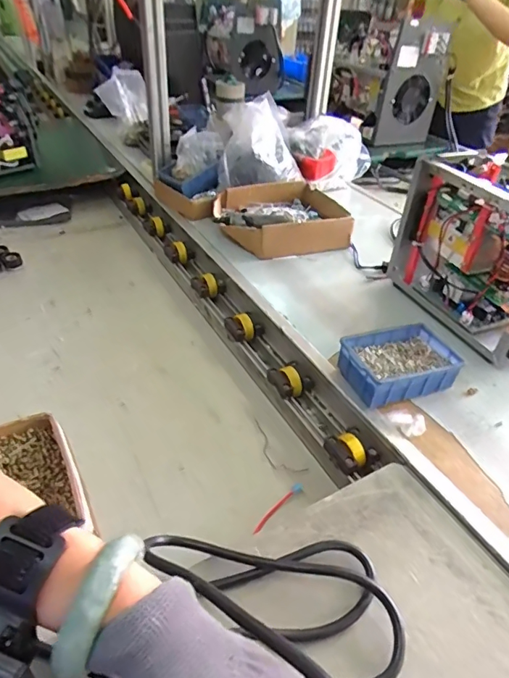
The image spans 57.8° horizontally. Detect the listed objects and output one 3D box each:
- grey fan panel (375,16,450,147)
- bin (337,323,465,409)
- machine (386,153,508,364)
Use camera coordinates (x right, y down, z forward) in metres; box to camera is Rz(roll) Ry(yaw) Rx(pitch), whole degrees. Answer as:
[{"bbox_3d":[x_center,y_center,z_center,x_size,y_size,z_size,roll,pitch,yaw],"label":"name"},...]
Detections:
[{"bbox_3d":[0.500,-0.780,1.432,0.227,0.343,0.023,-15,48,-25],"label":"grey fan panel"},{"bbox_3d":[0.200,0.034,0.642,0.152,0.047,0.101,-11,42,-17],"label":"bin"},{"bbox_3d":[0.365,-0.126,0.715,0.133,0.216,0.297,-14,43,-20],"label":"machine"}]

